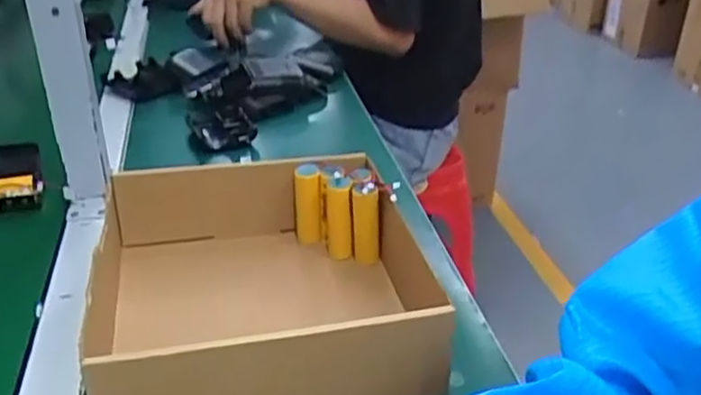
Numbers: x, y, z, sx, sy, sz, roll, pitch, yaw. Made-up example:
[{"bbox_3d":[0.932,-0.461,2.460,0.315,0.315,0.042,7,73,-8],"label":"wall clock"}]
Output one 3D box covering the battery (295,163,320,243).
[{"bbox_3d":[-0.038,0.007,0.625,0.021,0.070,0.025,0,30,-4],"label":"battery"}]

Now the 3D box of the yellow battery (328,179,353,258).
[{"bbox_3d":[-0.009,0.019,0.603,0.020,0.073,0.019,0,30,-4],"label":"yellow battery"}]

